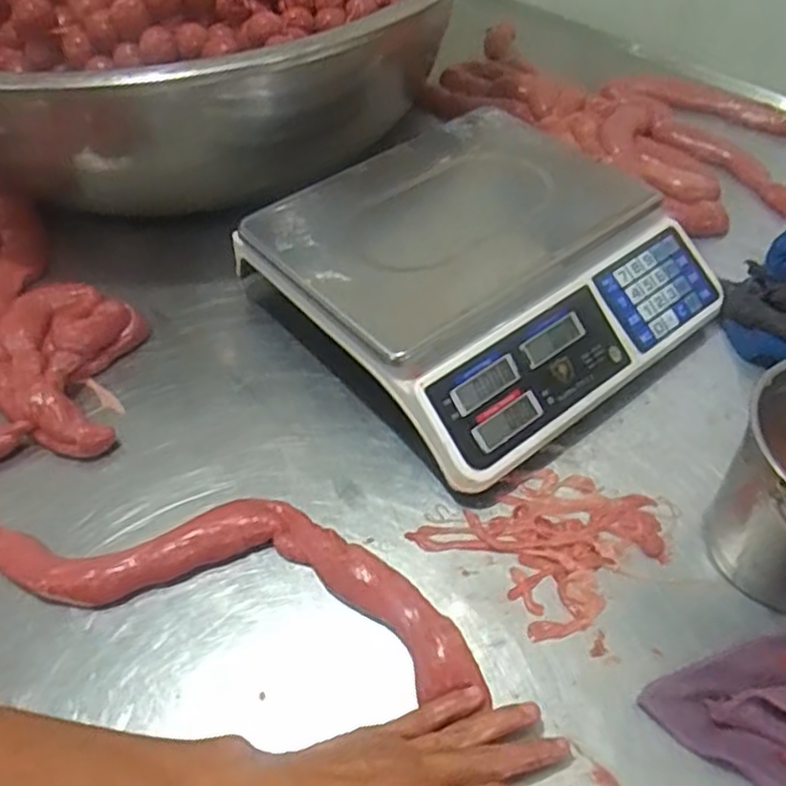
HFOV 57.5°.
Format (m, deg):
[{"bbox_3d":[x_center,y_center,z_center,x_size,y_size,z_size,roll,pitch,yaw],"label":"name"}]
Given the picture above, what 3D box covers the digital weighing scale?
[{"bbox_3d":[0.075,-0.108,0.653,0.327,0.104,0.320,-33,56,-23],"label":"digital weighing scale"}]

